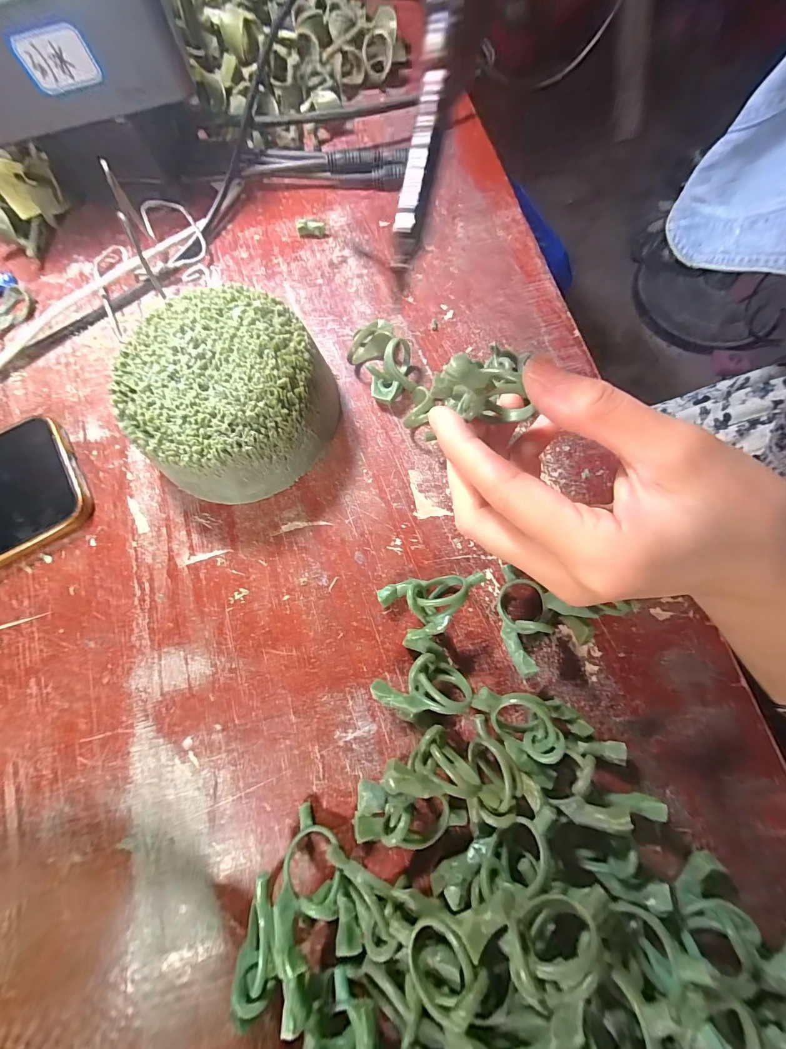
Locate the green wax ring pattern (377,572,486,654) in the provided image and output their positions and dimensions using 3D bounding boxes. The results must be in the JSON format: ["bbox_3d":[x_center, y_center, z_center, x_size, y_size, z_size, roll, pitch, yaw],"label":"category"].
[{"bbox_3d":[0.019,0.042,0.170,0.049,0.023,0.034,-5,75,1],"label":"green wax ring pattern"}]

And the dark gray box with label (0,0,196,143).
[{"bbox_3d":[-0.184,-0.264,0.193,0.131,0.049,0.046,-17,75,-3],"label":"dark gray box with label"}]

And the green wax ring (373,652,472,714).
[{"bbox_3d":[0.013,0.071,0.163,0.042,0.021,0.022,2,75,3],"label":"green wax ring"}]

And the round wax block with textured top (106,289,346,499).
[{"bbox_3d":[-0.084,-0.067,0.191,0.097,0.046,0.095,0,75,2],"label":"round wax block with textured top"}]

